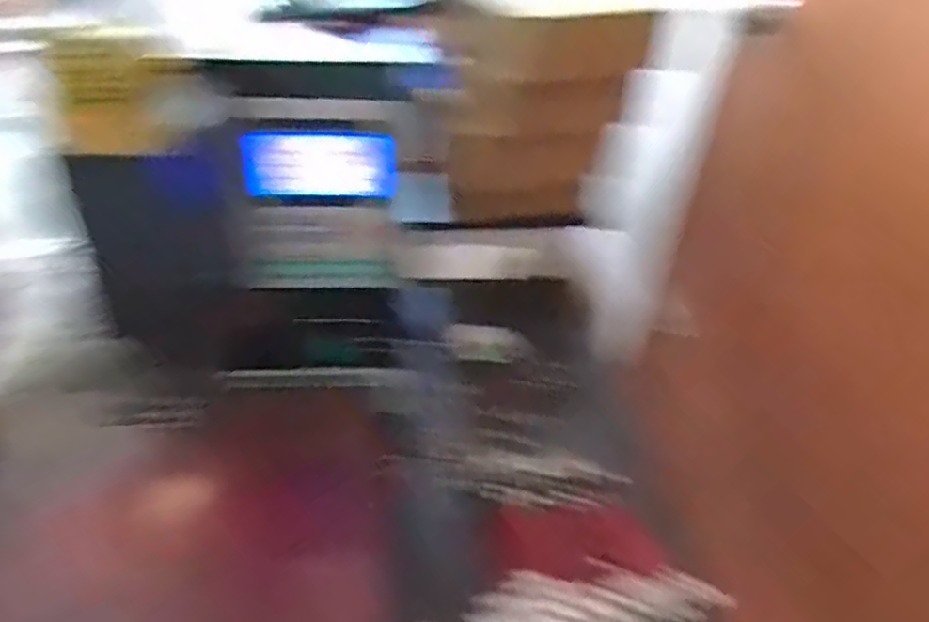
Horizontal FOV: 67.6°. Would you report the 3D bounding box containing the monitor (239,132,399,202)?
[{"bbox_3d":[-0.103,-0.101,0.492,0.108,0.052,0.017,3,38,-2],"label":"monitor"}]

